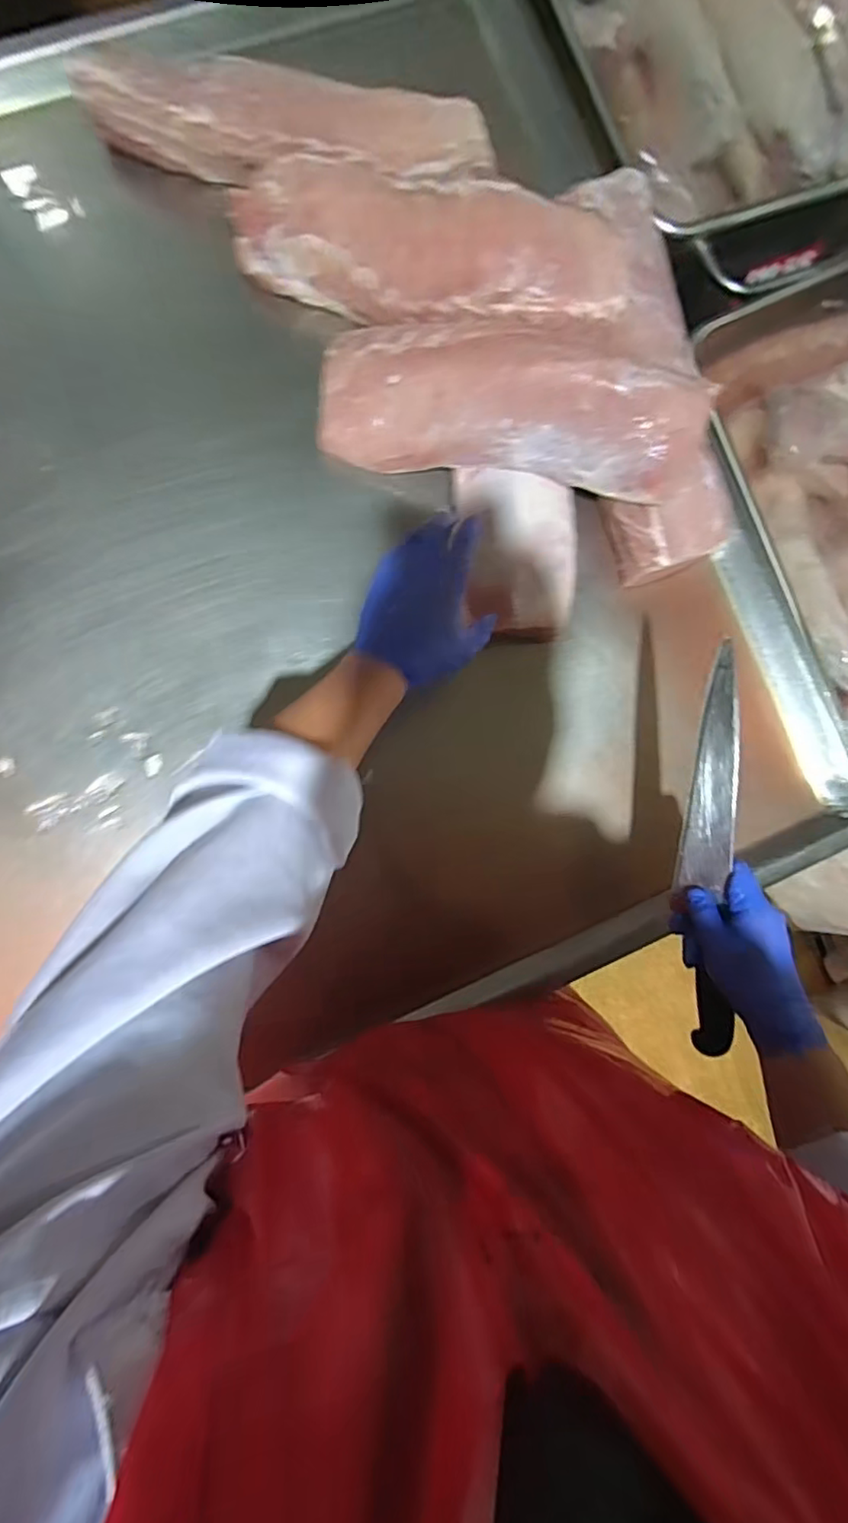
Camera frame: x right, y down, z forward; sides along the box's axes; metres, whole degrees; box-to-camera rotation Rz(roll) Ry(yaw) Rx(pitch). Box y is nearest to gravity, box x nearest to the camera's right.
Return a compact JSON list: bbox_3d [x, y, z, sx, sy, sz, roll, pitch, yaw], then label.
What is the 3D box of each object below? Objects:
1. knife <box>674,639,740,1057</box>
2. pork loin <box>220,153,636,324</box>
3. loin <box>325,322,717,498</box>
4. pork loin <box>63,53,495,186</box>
[{"bbox_3d":[0.243,0.081,0.496,0.030,0.038,0.346,-2,97,-5],"label":"knife"},{"bbox_3d":[0.000,-0.505,0.568,0.389,0.083,0.108,16,85,10],"label":"pork loin"},{"bbox_3d":[0.080,-0.361,0.565,0.374,0.089,0.138,11,86,8],"label":"loin"},{"bbox_3d":[-0.143,-0.653,0.612,0.431,0.075,0.111,4,86,-4],"label":"pork loin"}]

